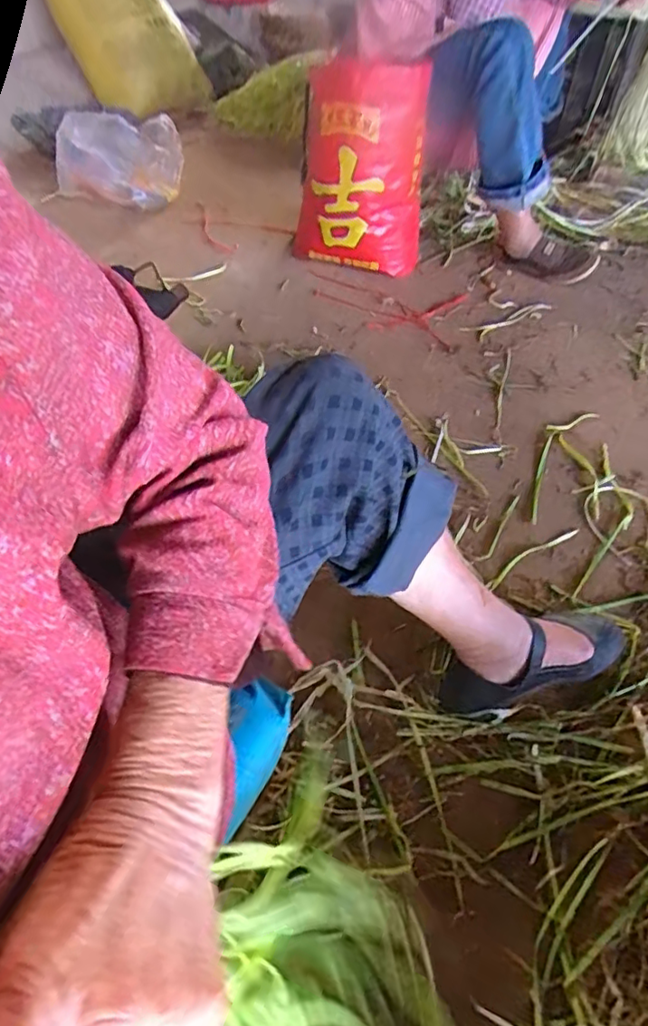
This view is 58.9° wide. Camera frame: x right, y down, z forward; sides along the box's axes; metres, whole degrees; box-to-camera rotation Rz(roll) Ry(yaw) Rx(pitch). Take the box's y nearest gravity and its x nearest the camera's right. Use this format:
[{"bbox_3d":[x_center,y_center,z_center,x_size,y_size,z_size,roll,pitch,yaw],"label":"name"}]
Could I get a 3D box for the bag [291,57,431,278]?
[{"bbox_3d":[0.078,-0.736,1.263,0.278,0.390,0.226,3,49,3],"label":"bag"}]

